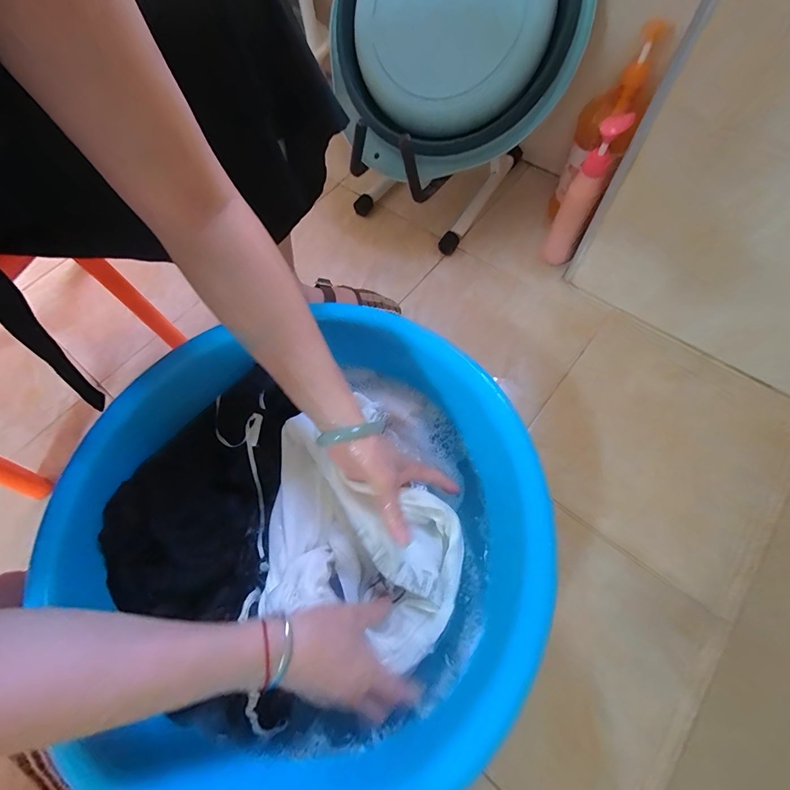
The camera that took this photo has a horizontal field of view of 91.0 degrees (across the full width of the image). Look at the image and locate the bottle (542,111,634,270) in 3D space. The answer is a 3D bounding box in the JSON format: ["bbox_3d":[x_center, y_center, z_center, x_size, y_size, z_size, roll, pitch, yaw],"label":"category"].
[{"bbox_3d":[0.290,-0.305,0.618,0.051,0.222,0.055,18,68,11],"label":"bottle"}]

